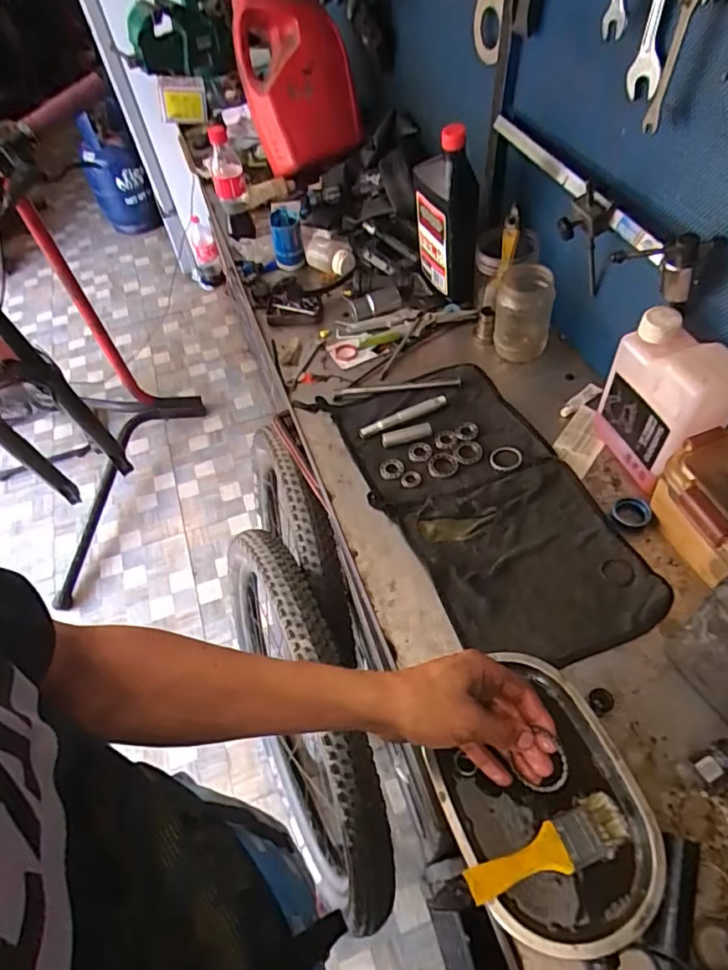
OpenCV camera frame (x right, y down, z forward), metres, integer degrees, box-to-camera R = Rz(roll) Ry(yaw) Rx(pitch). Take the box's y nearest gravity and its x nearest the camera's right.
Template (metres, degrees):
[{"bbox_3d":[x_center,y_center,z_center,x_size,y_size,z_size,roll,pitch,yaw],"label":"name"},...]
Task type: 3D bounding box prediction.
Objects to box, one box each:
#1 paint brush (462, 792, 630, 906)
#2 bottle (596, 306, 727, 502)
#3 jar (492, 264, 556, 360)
[{"bbox_3d":[0.146,0.289,0.433,0.139,0.018,0.040,-20,54,-9],"label":"paint brush"},{"bbox_3d":[0.328,-0.081,0.607,0.066,0.181,0.135,-14,53,-5],"label":"bottle"},{"bbox_3d":[0.226,-0.244,0.781,0.074,0.122,0.073,-3,53,4],"label":"jar"}]

